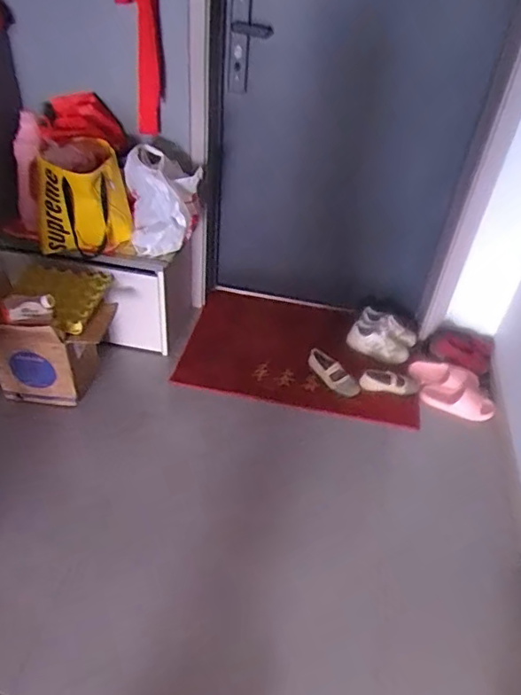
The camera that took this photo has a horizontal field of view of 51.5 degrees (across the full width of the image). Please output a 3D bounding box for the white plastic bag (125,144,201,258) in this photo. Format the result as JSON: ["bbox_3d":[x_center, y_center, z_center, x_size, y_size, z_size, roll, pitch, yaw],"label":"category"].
[{"bbox_3d":[-0.311,-0.477,1.754,0.219,0.298,0.176,-1,41,-6],"label":"white plastic bag"}]

